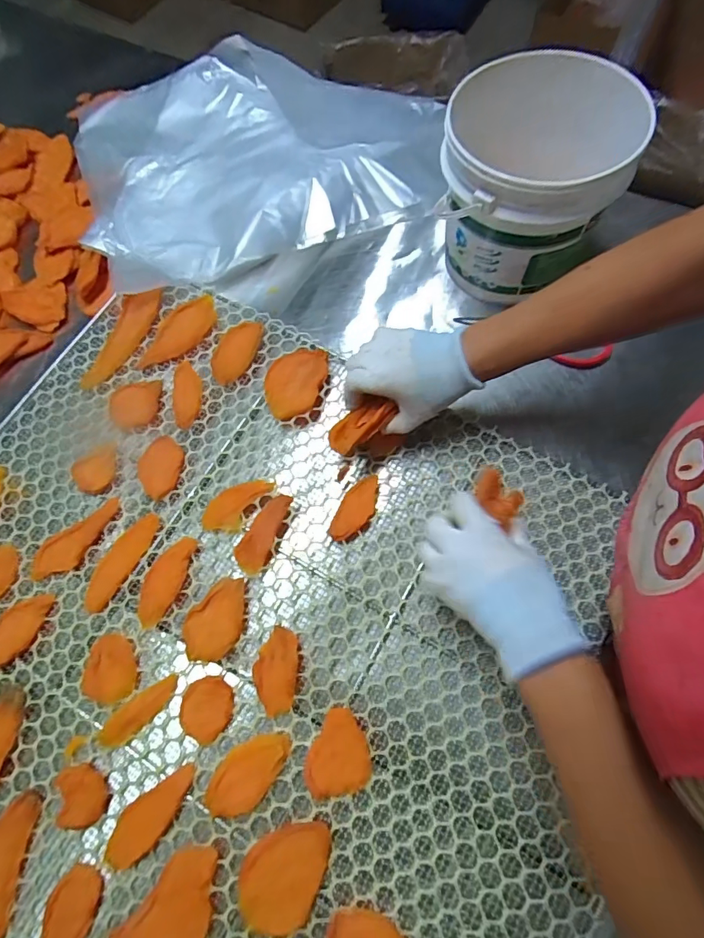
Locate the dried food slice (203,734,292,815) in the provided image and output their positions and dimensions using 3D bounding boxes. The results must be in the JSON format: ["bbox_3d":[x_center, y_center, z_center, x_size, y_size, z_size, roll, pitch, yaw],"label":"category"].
[{"bbox_3d":[-0.099,0.284,0.433,0.044,0.015,0.089,37,76,13],"label":"dried food slice"}]

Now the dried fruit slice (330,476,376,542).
[{"bbox_3d":[0.006,0.044,0.516,0.034,0.017,0.081,24,74,10],"label":"dried fruit slice"}]

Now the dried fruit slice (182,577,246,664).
[{"bbox_3d":[-0.139,0.156,0.480,0.053,0.010,0.085,40,77,14],"label":"dried fruit slice"}]

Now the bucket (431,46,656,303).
[{"bbox_3d":[0.192,-0.315,0.534,0.185,0.176,0.169,-1,68,3],"label":"bucket"}]

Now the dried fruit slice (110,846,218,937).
[{"bbox_3d":[-0.153,0.388,0.404,0.062,0.007,0.105,38,77,13],"label":"dried fruit slice"}]

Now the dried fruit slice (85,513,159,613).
[{"bbox_3d":[-0.253,0.099,0.507,0.032,0.005,0.114,29,75,11],"label":"dried fruit slice"}]

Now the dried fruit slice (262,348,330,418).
[{"bbox_3d":[-0.068,-0.106,0.558,0.067,0.016,0.097,23,74,9],"label":"dried fruit slice"}]

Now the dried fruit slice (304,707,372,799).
[{"bbox_3d":[-0.015,0.266,0.437,0.059,0.012,0.069,-8,71,-1],"label":"dried fruit slice"}]

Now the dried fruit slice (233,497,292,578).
[{"bbox_3d":[-0.097,0.071,0.514,0.033,0.016,0.091,28,75,11],"label":"dried fruit slice"}]

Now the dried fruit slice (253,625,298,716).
[{"bbox_3d":[-0.076,0.200,0.463,0.041,0.013,0.078,0,71,2],"label":"dried fruit slice"}]

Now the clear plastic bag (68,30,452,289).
[{"bbox_3d":[-0.156,-0.488,0.689,0.491,0.040,0.424,-21,72,-5],"label":"clear plastic bag"}]

